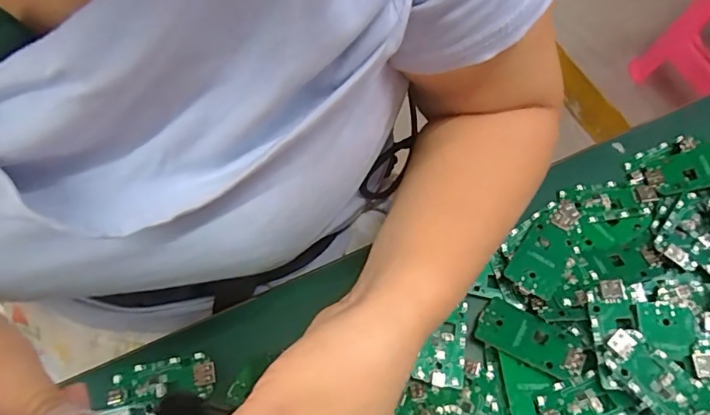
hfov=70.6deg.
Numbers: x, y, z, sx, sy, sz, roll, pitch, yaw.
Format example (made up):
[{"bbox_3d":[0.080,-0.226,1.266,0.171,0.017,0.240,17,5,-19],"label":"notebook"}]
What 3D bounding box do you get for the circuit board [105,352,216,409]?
[{"bbox_3d":[-0.119,0.107,0.310,0.063,0.004,0.026,-9,63,-3],"label":"circuit board"}]

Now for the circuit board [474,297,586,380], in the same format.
[{"bbox_3d":[0.108,0.081,0.308,0.062,0.006,0.030,30,68,15],"label":"circuit board"}]

